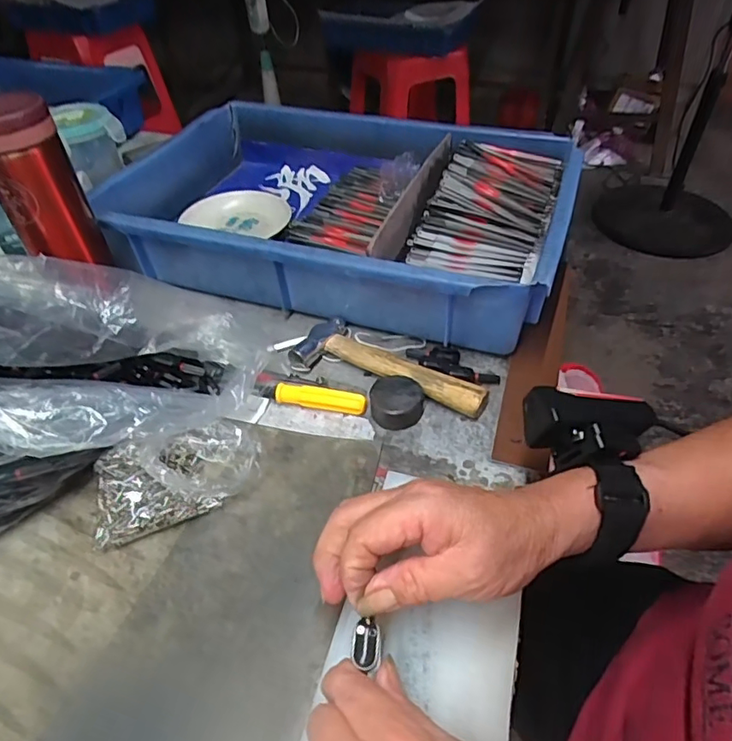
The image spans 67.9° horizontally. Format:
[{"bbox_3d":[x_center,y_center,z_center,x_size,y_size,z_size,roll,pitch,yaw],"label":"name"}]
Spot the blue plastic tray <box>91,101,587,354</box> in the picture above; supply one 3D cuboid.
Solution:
[{"bbox_3d":[-0.026,-0.168,0.559,0.439,0.083,0.292,14,47,16],"label":"blue plastic tray"}]

